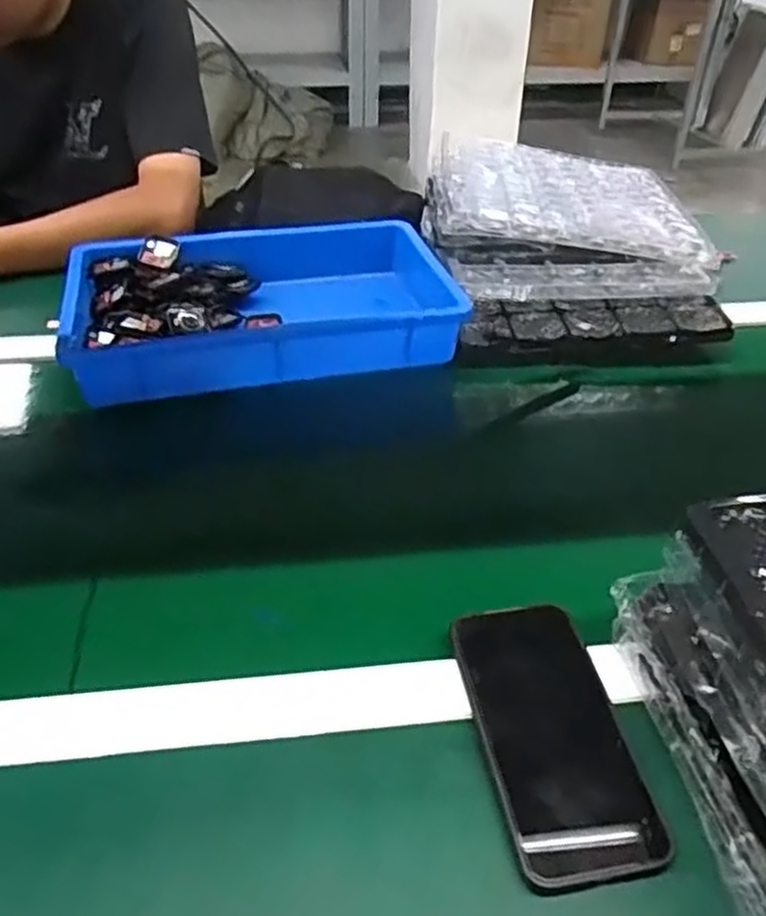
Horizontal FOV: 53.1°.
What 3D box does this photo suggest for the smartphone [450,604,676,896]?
[{"bbox_3d":[0.093,0.152,0.430,0.077,0.015,0.160,-6,39,-9],"label":"smartphone"}]

